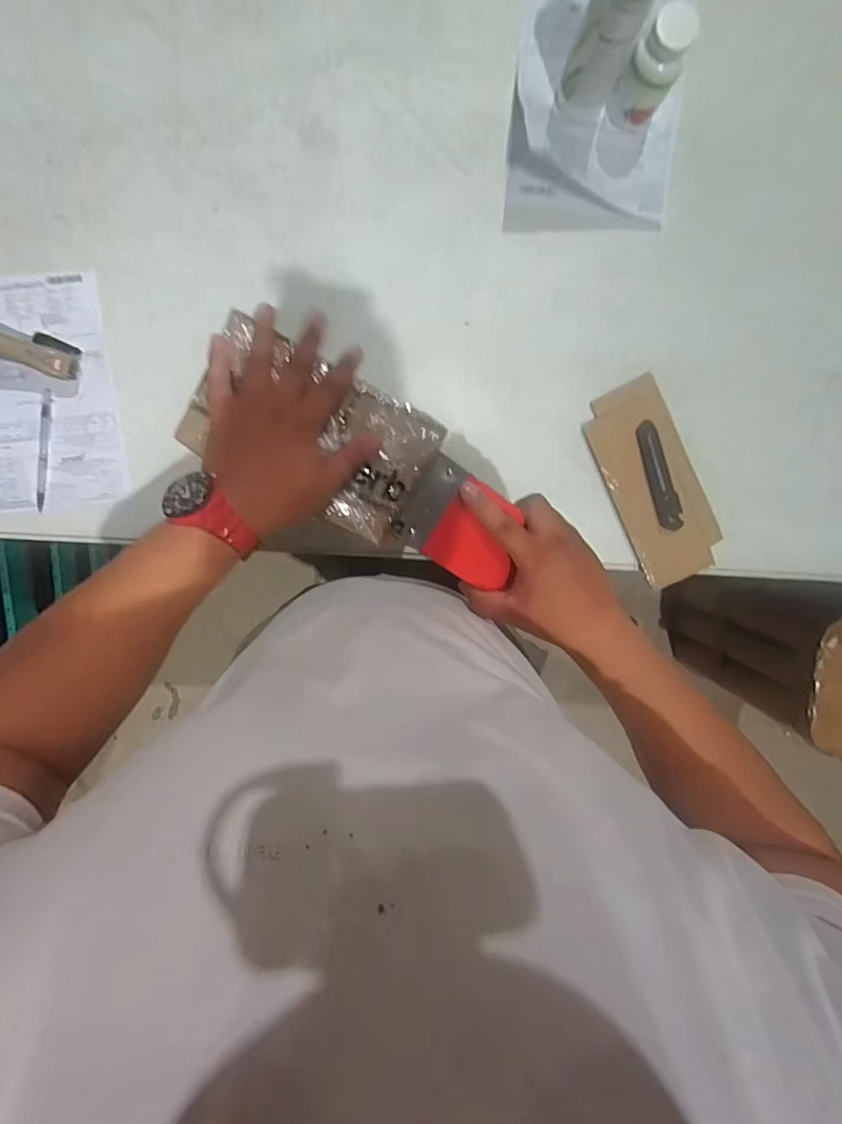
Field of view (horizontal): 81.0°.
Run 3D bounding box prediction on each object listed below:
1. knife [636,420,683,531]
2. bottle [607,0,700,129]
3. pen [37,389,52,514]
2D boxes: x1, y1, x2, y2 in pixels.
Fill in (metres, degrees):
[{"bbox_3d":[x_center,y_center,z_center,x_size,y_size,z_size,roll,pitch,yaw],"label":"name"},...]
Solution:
[{"bbox_3d":[0.318,-0.115,0.658,0.029,0.014,0.146,-17,97,0],"label":"knife"},{"bbox_3d":[0.260,-0.556,0.567,0.058,0.108,0.061,0,97,-2],"label":"bottle"},{"bbox_3d":[-0.502,-0.147,0.657,0.014,0.008,0.157,11,96,-3],"label":"pen"}]

